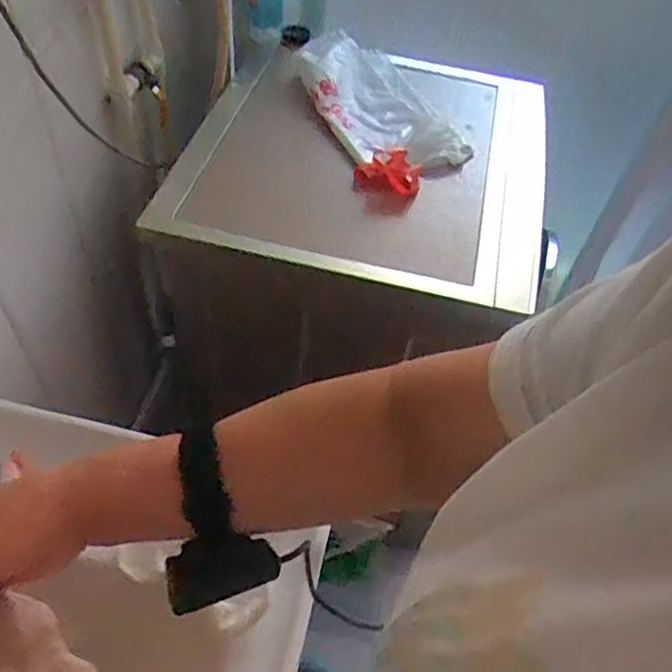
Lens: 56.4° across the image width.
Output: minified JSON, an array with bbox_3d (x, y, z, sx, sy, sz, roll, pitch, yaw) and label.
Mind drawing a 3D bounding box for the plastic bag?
[{"bbox_3d":[0.084,-0.381,1.051,0.221,0.074,0.370,-13,54,-16],"label":"plastic bag"}]

